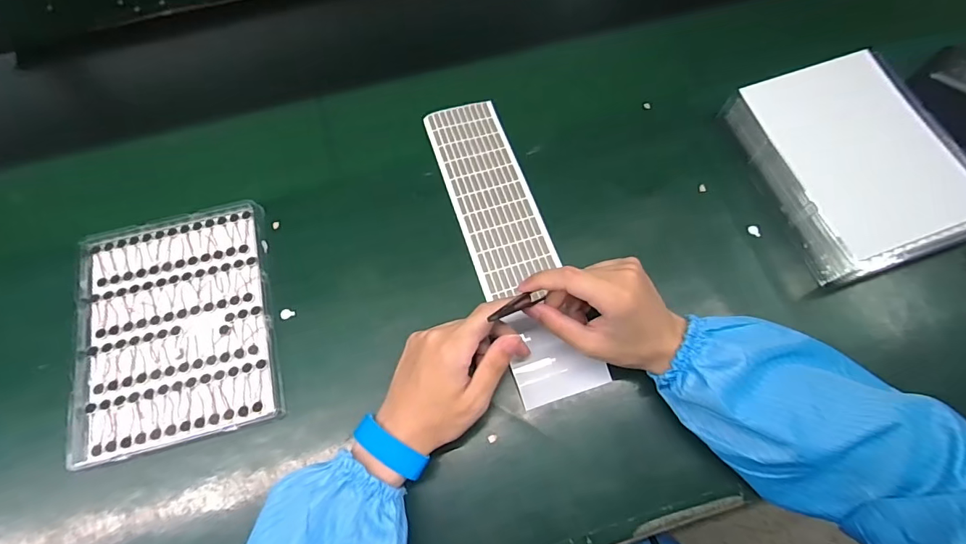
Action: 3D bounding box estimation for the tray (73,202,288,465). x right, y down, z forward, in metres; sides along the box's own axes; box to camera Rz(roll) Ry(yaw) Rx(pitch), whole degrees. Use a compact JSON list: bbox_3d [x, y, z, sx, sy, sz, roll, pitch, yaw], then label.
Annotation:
[{"bbox_3d":[-0.281,0.046,0.425,0.168,0.013,0.213,-15,69,-5],"label":"tray"}]

